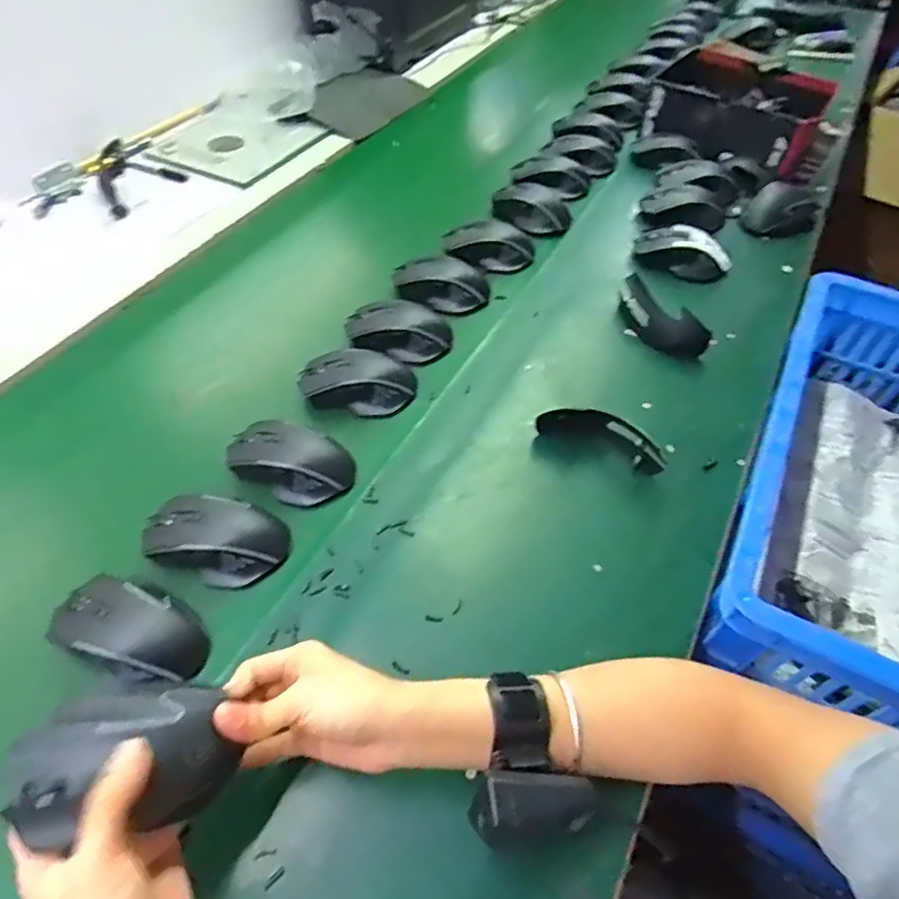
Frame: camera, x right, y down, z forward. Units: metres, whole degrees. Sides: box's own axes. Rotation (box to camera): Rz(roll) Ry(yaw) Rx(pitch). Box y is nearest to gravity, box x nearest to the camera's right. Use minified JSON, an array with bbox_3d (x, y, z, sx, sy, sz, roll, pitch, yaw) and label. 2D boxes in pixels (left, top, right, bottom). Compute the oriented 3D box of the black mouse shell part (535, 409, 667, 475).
[{"bbox_3d":[0.143,-0.013,0.580,0.121,0.045,0.032,19,53,12],"label":"black mouse shell part"}]

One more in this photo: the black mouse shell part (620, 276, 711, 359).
[{"bbox_3d":[0.234,-0.144,0.696,0.038,0.050,0.120,-35,61,-26],"label":"black mouse shell part"}]

